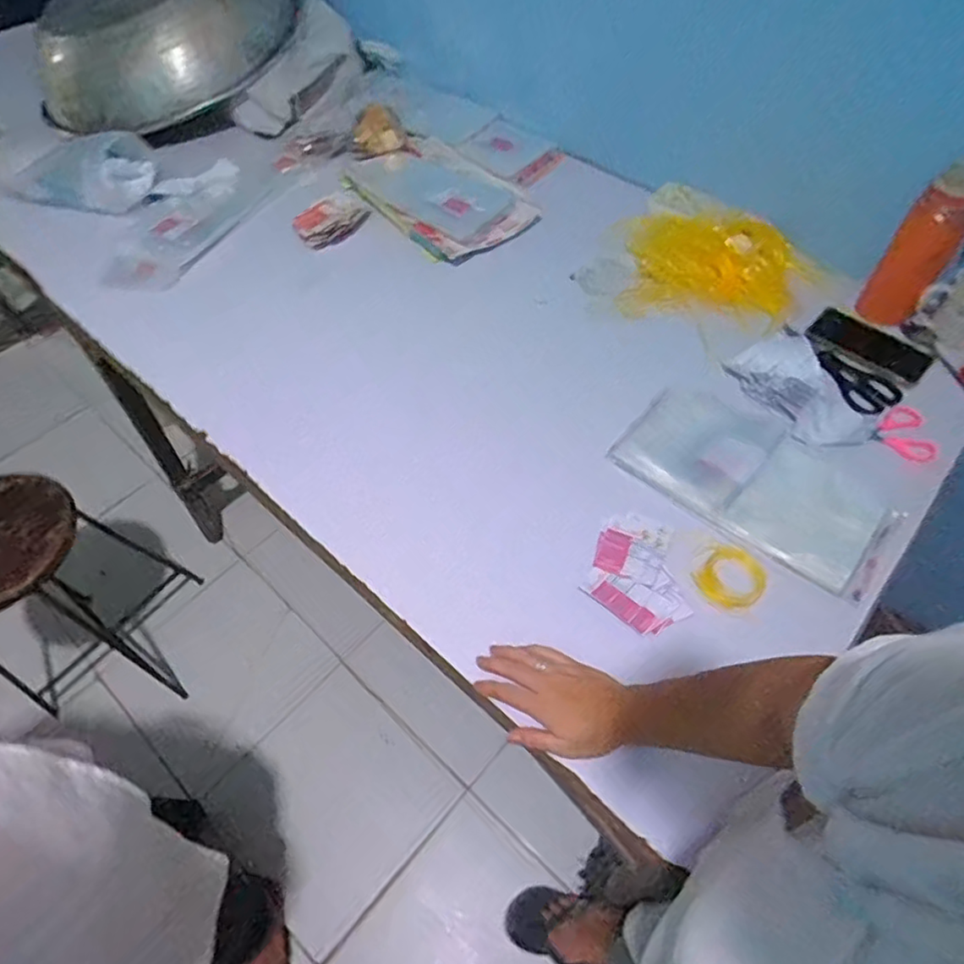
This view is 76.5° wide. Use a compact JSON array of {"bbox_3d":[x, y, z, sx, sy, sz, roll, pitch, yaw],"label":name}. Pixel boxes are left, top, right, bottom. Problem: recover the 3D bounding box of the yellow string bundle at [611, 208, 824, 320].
[{"bbox_3d":[0.386,-0.364,1.045,0.323,0.105,0.206,8,58,7],"label":"yellow string bundle"}]

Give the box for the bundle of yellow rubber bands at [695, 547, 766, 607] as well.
[{"bbox_3d":[0.294,0.113,0.718,0.074,0.006,0.069,1,74,-2],"label":"bundle of yellow rubber bands"}]

